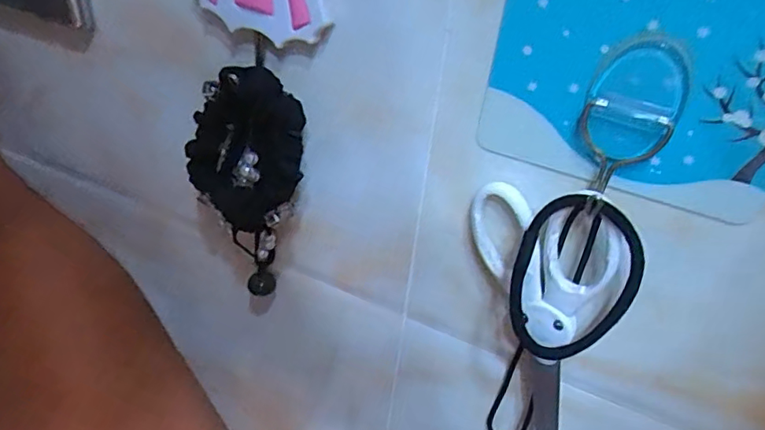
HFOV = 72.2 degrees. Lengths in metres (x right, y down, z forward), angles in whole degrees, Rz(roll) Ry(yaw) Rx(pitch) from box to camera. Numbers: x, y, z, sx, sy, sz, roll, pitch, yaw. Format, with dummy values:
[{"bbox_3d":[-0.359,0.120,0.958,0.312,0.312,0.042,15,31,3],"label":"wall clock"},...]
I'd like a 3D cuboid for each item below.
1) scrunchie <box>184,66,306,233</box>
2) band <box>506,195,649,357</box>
[{"bbox_3d":[-0.060,-0.025,0.234,0.057,0.077,0.020,17,38,16],"label":"scrunchie"},{"bbox_3d":[0.070,0.025,0.190,0.044,0.068,0.012,11,36,8],"label":"band"}]

